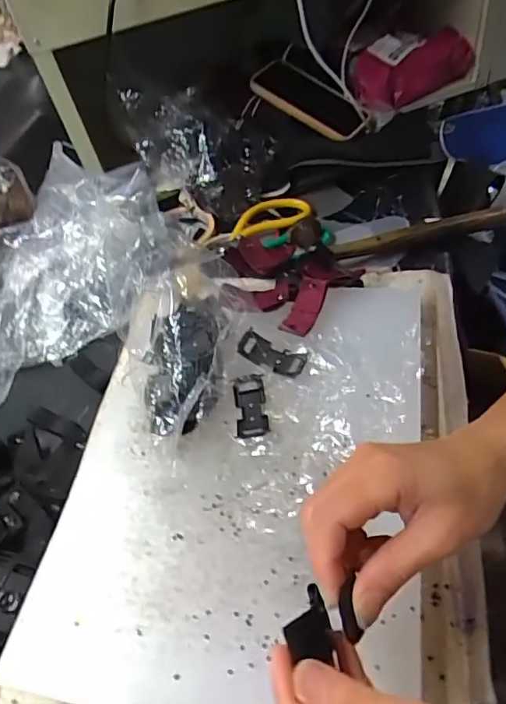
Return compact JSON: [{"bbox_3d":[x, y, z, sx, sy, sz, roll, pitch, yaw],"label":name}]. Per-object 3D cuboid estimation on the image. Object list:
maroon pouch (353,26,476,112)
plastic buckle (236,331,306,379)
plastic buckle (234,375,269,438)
[{"bbox_3d":[0.224,-0.404,0.735,0.164,0.067,0.069,-24,51,-8],"label":"maroon pouch"},{"bbox_3d":[0.016,0.001,0.443,0.056,0.011,0.024,23,59,27],"label":"plastic buckle"},{"bbox_3d":[-0.002,0.044,0.418,0.024,0.014,0.051,-9,50,4],"label":"plastic buckle"}]

